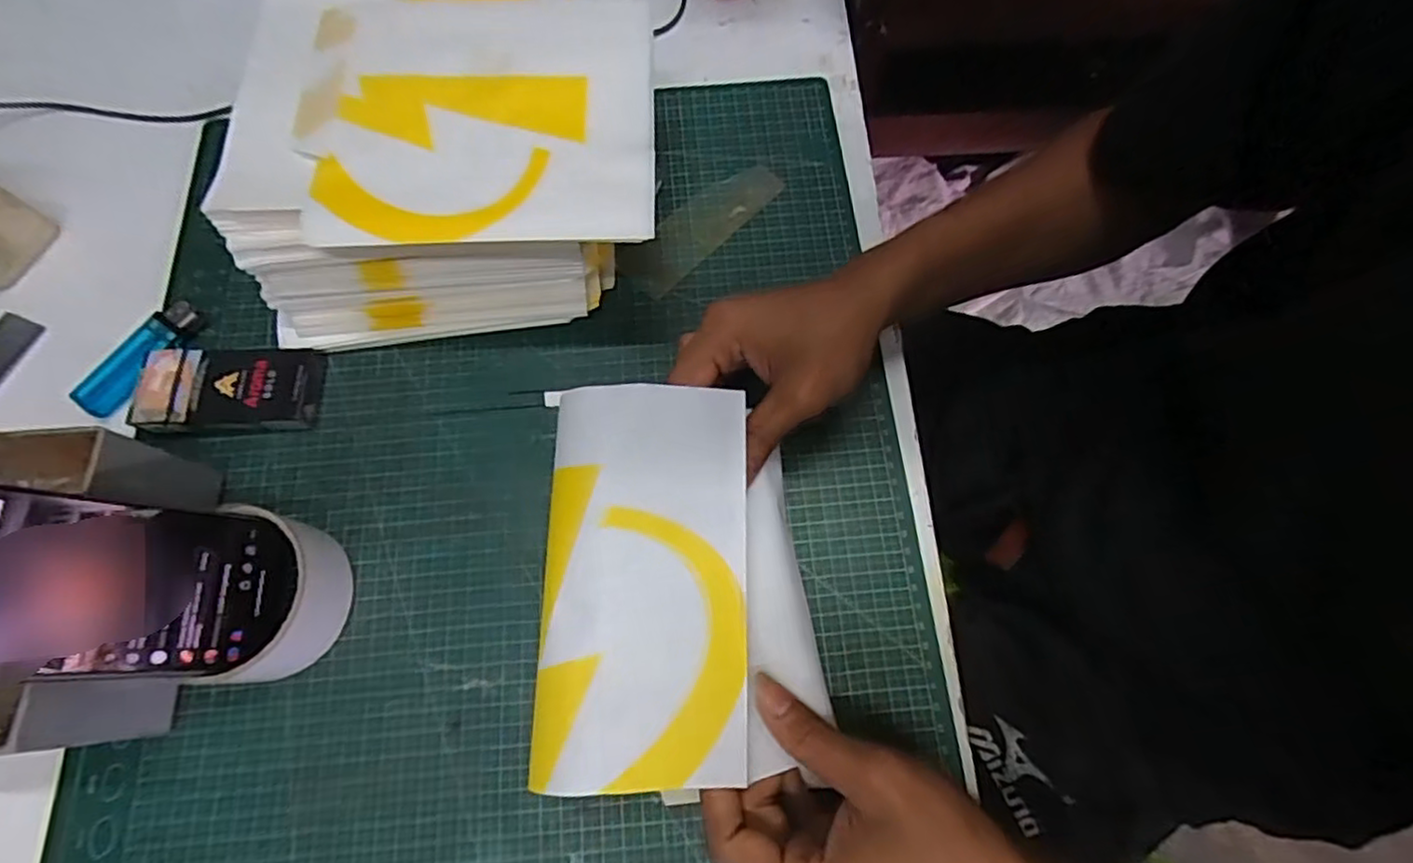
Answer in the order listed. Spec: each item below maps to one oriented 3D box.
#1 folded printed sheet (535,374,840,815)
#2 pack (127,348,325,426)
[{"bbox_3d":[-0.008,0.066,0.304,0.128,0.026,0.171,3,76,-18],"label":"folded printed sheet"},{"bbox_3d":[-0.281,-0.025,0.391,0.100,0.021,0.049,-4,70,0],"label":"pack"}]

